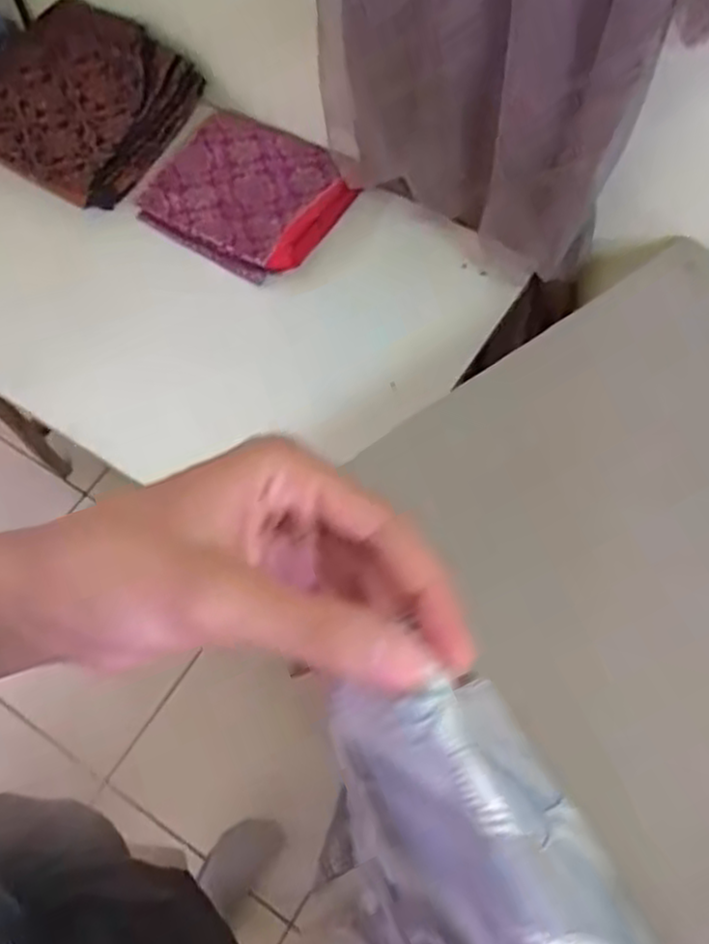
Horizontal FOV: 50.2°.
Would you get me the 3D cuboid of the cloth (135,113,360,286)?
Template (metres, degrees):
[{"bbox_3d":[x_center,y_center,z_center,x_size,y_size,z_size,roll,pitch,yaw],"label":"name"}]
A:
[{"bbox_3d":[-0.128,-0.344,0.937,0.223,0.043,0.192,33,70,14],"label":"cloth"}]

